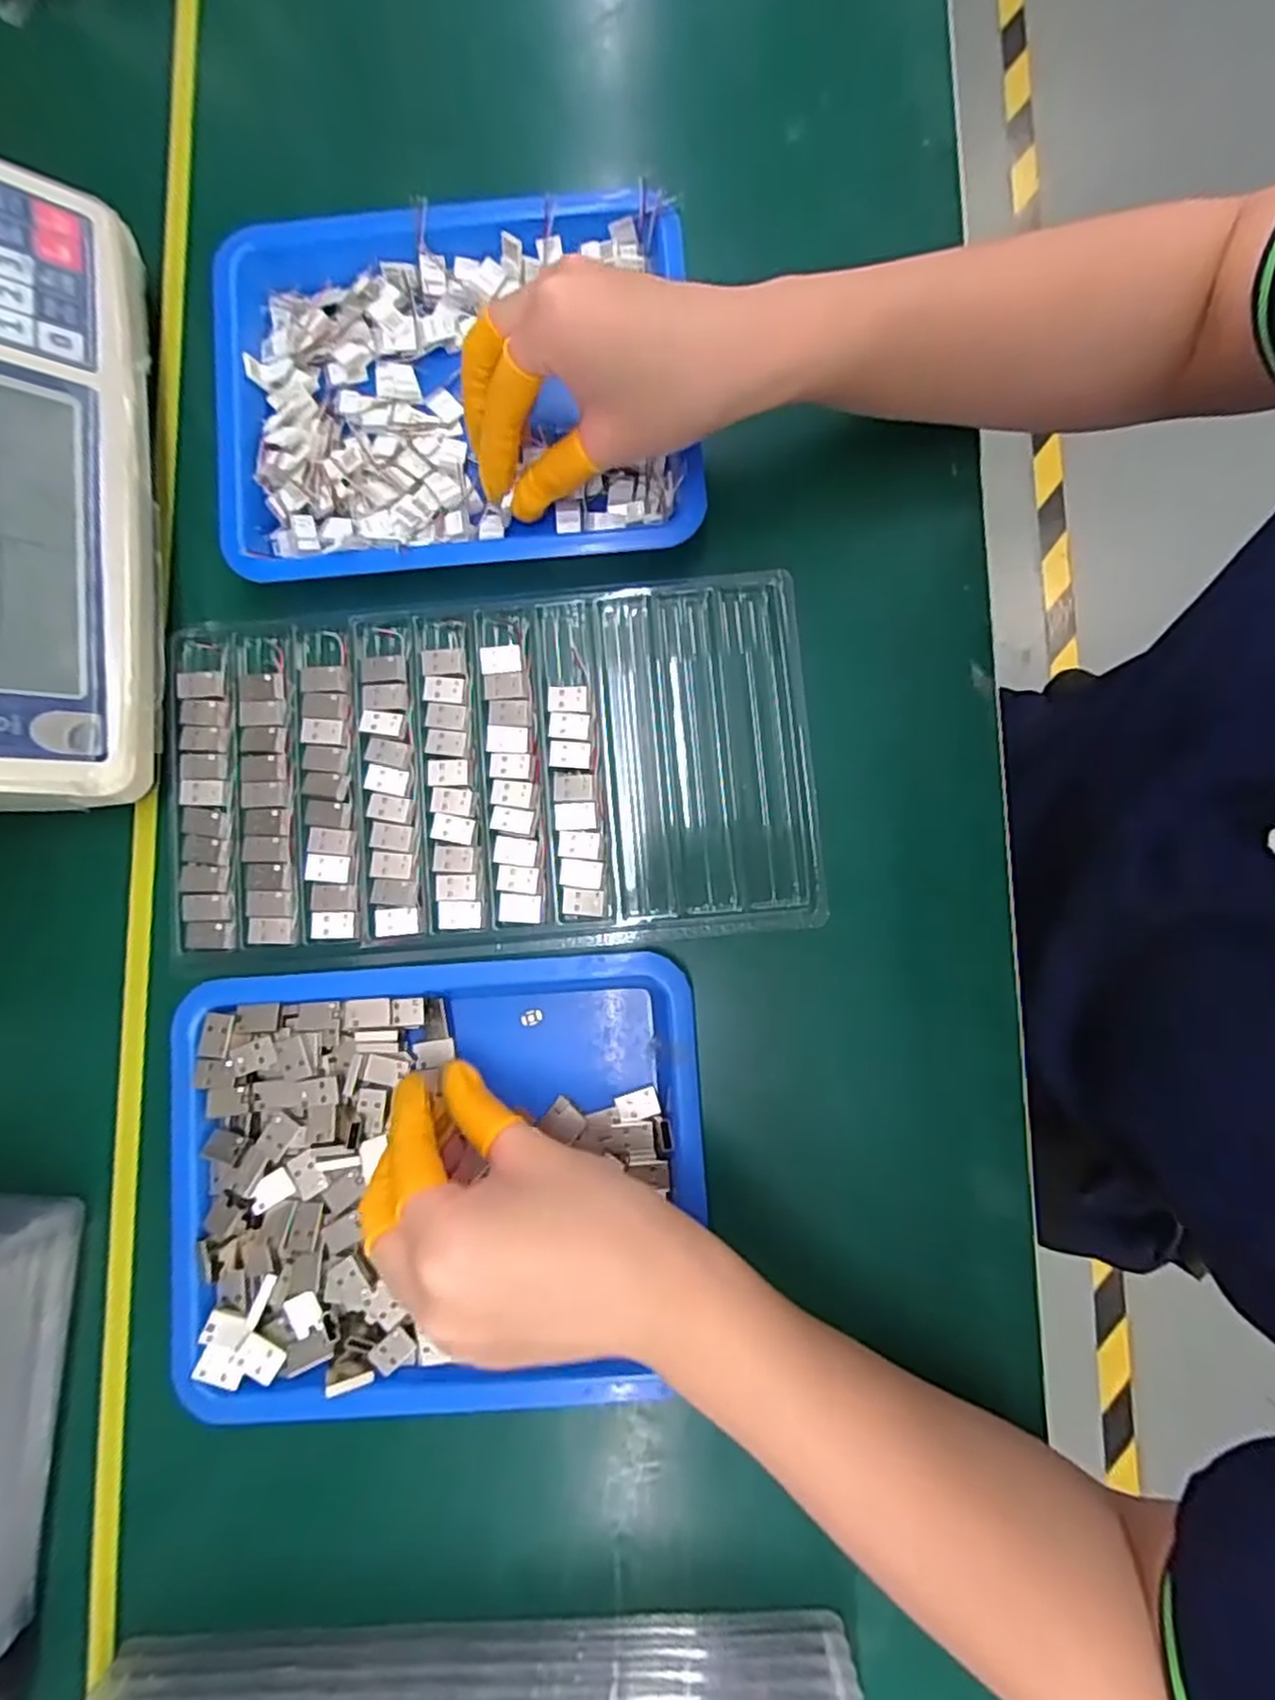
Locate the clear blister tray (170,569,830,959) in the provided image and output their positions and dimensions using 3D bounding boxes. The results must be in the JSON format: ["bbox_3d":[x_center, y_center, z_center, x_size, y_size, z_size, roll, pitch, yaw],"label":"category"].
[{"bbox_3d":[-0.064,-0.036,0.328,0.285,0.018,0.157,-5,84,0],"label":"clear blister tray"}]

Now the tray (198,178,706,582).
[{"bbox_3d":[-0.084,-0.210,0.335,0.213,0.044,0.168,-6,84,0],"label":"tray"}]

